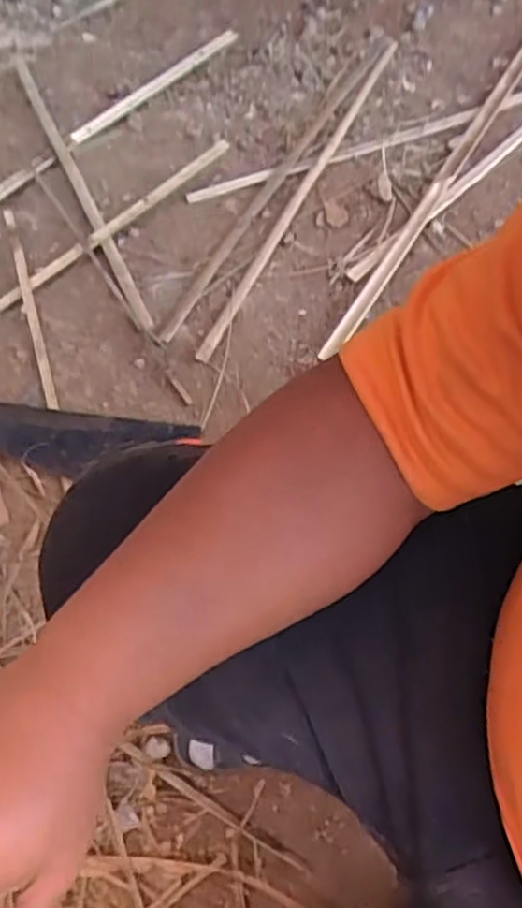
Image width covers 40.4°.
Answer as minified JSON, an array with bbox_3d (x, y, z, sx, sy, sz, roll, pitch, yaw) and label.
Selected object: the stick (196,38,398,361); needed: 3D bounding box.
[{"bbox_3d":[0.075,-0.422,1.099,0.026,0.024,0.717,22,65,14],"label":"stick"}]

